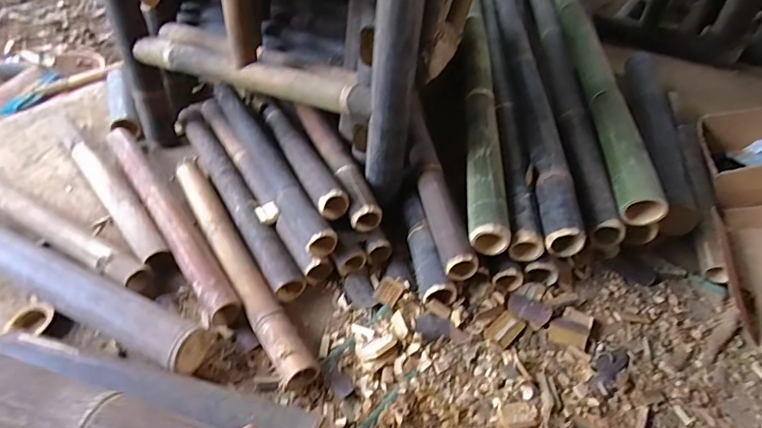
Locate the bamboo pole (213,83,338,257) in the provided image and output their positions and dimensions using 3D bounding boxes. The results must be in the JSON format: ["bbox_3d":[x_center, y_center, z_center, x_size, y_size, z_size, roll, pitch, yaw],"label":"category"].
[{"bbox_3d":[-0.265,-0.142,0.961,0.064,0.054,0.636,-22,50,-21],"label":"bamboo pole"}]

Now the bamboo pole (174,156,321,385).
[{"bbox_3d":[-0.280,0.082,0.829,0.058,0.063,0.581,-25,49,-23],"label":"bamboo pole"}]

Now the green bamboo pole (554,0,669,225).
[{"bbox_3d":[0.564,-0.514,1.237,0.071,0.078,1.407,7,46,5],"label":"green bamboo pole"}]

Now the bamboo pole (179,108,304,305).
[{"bbox_3d":[-0.342,-0.068,0.975,0.059,0.063,0.679,-24,49,-23],"label":"bamboo pole"}]

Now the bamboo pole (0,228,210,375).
[{"bbox_3d":[-0.727,0.076,0.818,0.963,0.082,0.084,19,48,16],"label":"bamboo pole"}]

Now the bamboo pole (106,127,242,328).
[{"bbox_3d":[-0.453,-0.005,0.911,0.060,0.066,0.643,-29,51,-26],"label":"bamboo pole"}]

